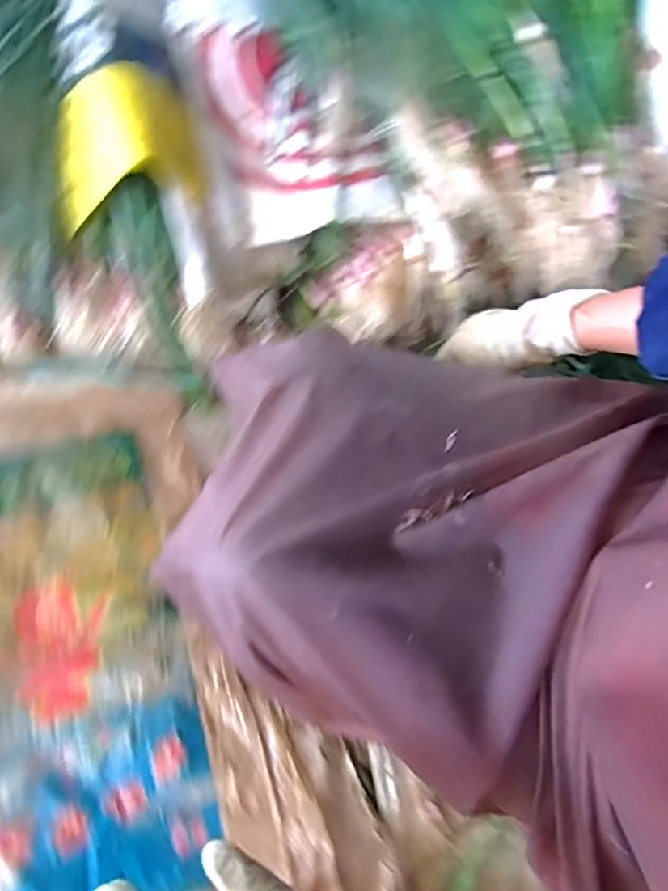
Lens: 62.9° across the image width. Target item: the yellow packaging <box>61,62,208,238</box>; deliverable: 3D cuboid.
[{"bbox_3d":[-0.238,-0.339,0.618,0.160,0.086,0.141,-14,72,-5],"label":"yellow packaging"}]

